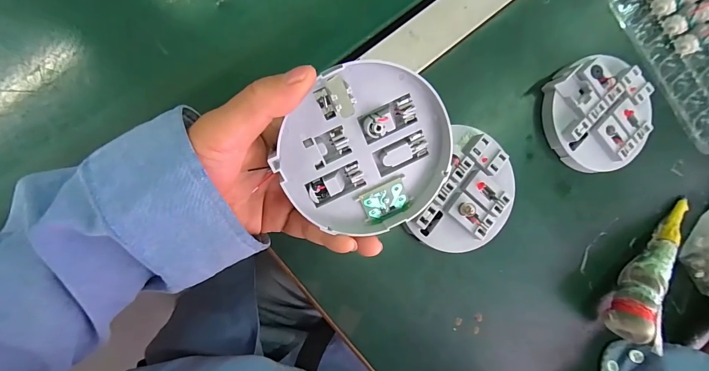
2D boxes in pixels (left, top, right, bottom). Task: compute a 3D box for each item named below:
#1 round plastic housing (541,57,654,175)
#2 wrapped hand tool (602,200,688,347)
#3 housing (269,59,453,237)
[{"bbox_3d":[0.220,-0.065,0.311,0.093,0.021,0.097,0,91,-10],"label":"round plastic housing"},{"bbox_3d":[0.274,0.072,0.315,0.028,0.027,0.147,44,72,-7],"label":"wrapped hand tool"},{"bbox_3d":[0.007,-0.019,0.212,0.102,0.016,0.103,-4,110,-10],"label":"housing"}]

